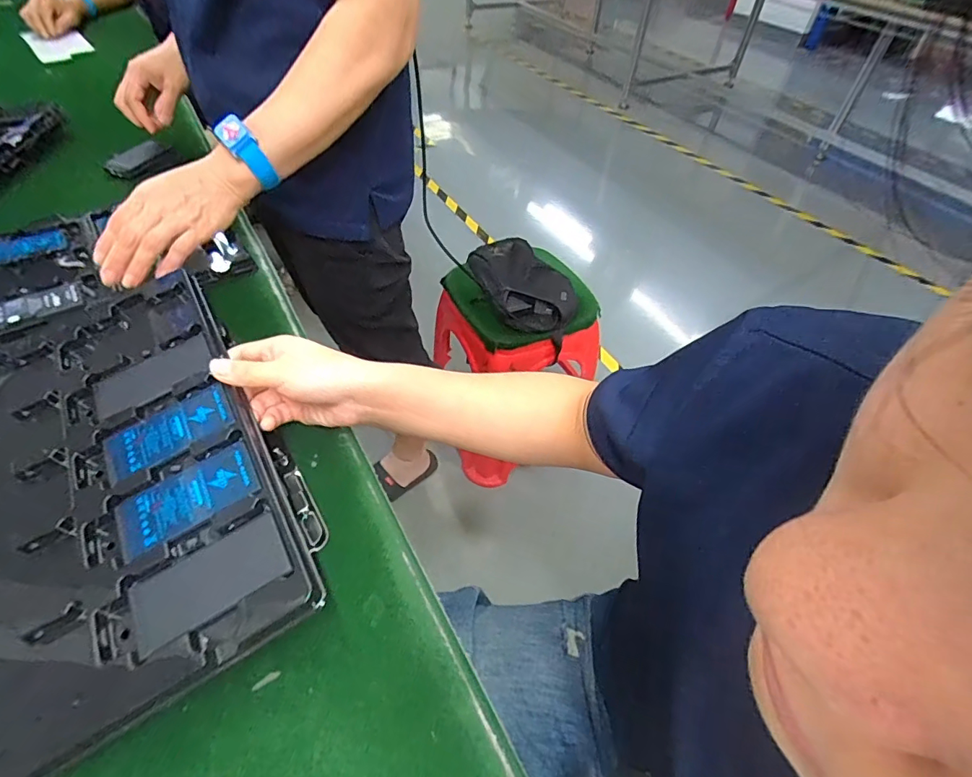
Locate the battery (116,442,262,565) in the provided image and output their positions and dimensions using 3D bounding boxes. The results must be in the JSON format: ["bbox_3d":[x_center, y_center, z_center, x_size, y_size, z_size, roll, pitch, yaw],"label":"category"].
[{"bbox_3d":[-0.192,0.072,0.315,0.085,0.008,0.047,-22,54,-22],"label":"battery"}]

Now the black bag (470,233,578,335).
[{"bbox_3d":[0.067,-0.218,0.985,0.154,0.060,0.245,-25,55,-24],"label":"black bag"}]

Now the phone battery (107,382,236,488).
[{"bbox_3d":[-0.226,0.029,0.347,0.086,0.007,0.045,-24,54,-23],"label":"phone battery"}]

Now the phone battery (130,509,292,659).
[{"bbox_3d":[-0.162,0.111,0.285,0.085,0.007,0.045,-24,54,-23],"label":"phone battery"}]

